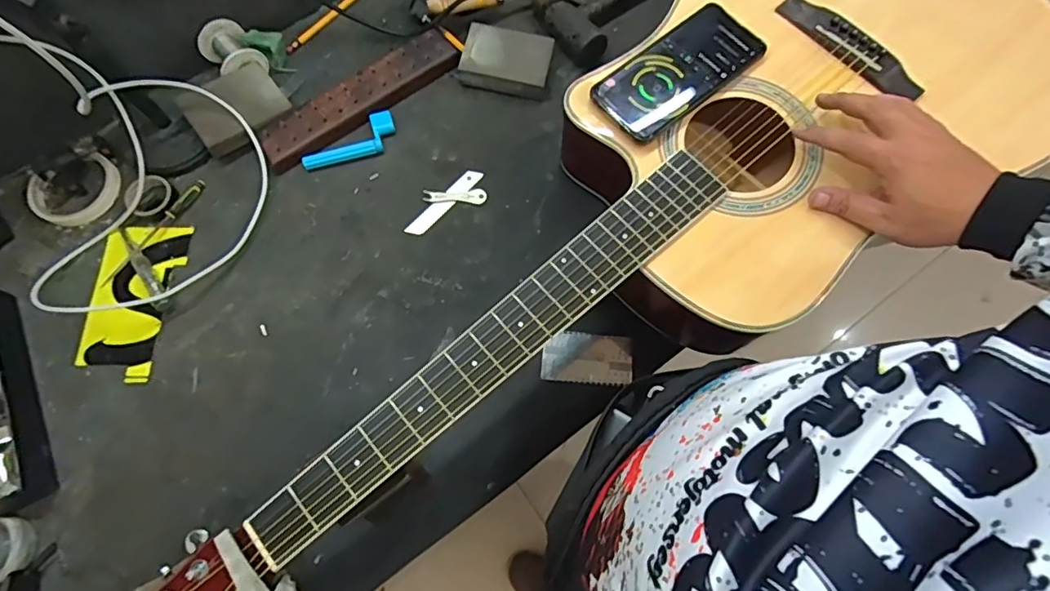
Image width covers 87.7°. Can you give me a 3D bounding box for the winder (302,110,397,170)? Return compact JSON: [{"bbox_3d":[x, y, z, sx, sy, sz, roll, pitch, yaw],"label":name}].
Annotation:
[{"bbox_3d":[-0.192,-0.166,0.616,0.111,0.013,0.040,-38,75,-11],"label":"winder"}]

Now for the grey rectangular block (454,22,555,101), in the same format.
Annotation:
[{"bbox_3d":[-0.021,-0.274,0.637,0.102,0.034,0.072,12,72,5],"label":"grey rectangular block"}]

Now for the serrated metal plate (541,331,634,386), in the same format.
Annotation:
[{"bbox_3d":[0.063,0.062,0.546,0.088,0.004,0.049,5,73,1],"label":"serrated metal plate"}]

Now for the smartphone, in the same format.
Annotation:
[{"bbox_3d":[0.142,-0.208,0.503,0.156,0.010,0.073,-37,75,-11],"label":"smartphone"}]

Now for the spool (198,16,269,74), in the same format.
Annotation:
[{"bbox_3d":[-0.333,-0.274,0.629,0.053,0.047,0.071,-37,75,-11],"label":"spool"}]

